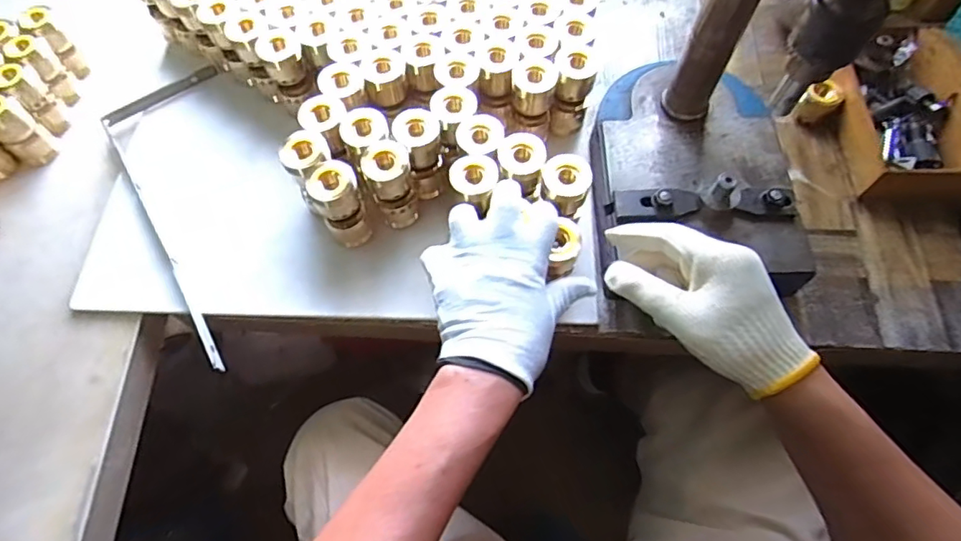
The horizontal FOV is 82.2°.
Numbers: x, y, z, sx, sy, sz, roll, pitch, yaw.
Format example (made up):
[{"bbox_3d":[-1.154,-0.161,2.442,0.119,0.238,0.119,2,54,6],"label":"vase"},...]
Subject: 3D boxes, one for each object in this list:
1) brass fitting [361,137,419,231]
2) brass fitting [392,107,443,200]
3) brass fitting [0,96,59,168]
[{"bbox_3d":[-0.083,-0.080,0.524,0.042,0.093,0.048,-15,65,-4],"label":"brass fitting"},{"bbox_3d":[-0.055,-0.109,0.537,0.039,0.101,0.037,-1,64,2],"label":"brass fitting"},{"bbox_3d":[-0.492,-0.147,0.584,0.035,0.078,0.035,7,65,6],"label":"brass fitting"}]

